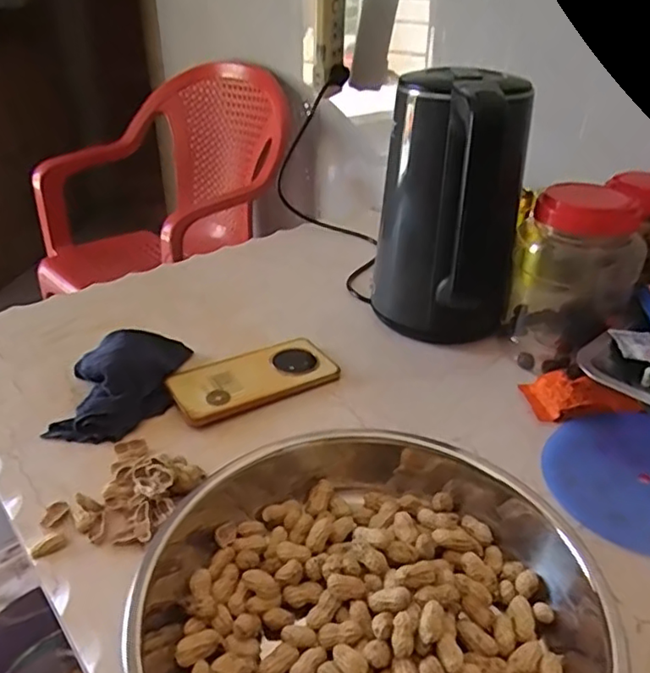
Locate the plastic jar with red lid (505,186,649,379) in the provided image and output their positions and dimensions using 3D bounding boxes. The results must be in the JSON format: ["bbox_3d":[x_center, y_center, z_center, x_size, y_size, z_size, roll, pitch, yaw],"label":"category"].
[{"bbox_3d":[0.257,-0.060,0.618,0.097,0.171,0.103,1,31,0],"label":"plastic jar with red lid"}]

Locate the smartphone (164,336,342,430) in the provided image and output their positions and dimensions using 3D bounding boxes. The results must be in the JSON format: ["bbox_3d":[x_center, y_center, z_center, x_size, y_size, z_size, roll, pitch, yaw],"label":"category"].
[{"bbox_3d":[-0.072,0.040,0.602,0.164,0.010,0.081,-16,42,-29],"label":"smartphone"}]

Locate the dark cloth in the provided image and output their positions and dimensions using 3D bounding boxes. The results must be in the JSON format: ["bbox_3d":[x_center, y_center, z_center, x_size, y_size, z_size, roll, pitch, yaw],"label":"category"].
[{"bbox_3d":[-0.200,0.041,0.578,0.103,0.048,0.134,0,31,-2],"label":"dark cloth"}]

